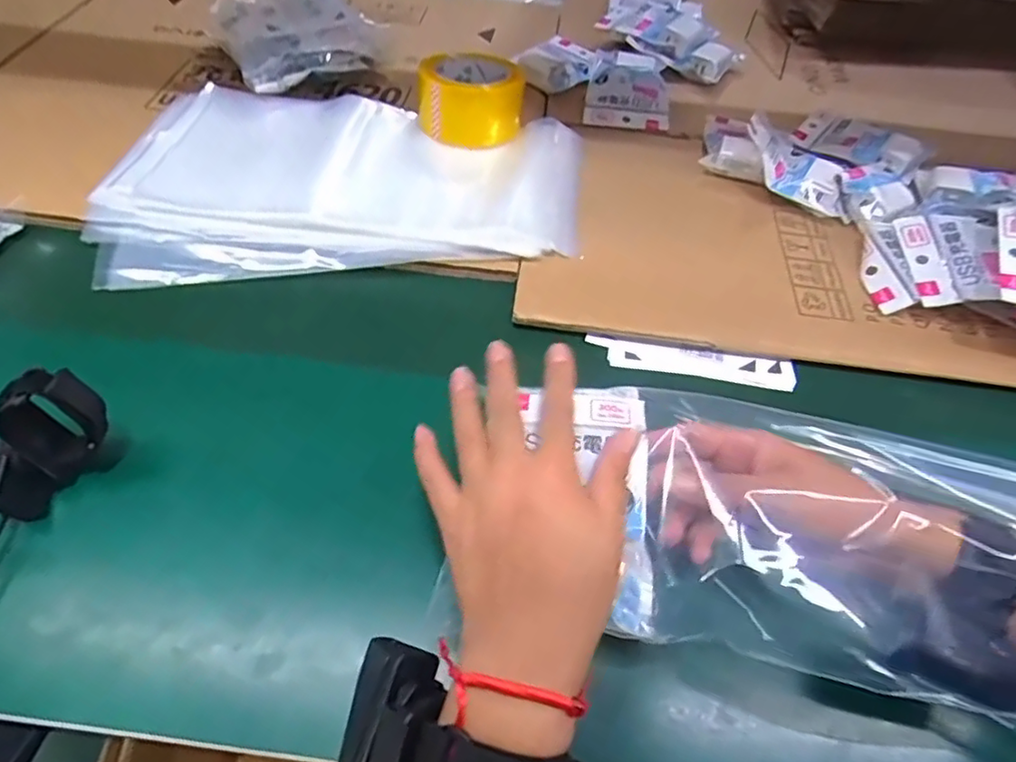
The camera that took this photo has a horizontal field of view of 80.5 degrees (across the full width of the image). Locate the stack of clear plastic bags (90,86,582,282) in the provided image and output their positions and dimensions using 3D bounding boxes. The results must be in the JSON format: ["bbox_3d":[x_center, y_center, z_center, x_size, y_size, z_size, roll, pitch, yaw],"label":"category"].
[{"bbox_3d":[-0.153,-0.221,0.596,0.445,0.031,0.294,-4,53,-7],"label":"stack of clear plastic bags"}]

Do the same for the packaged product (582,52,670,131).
[{"bbox_3d":[0.143,-0.345,0.709,0.094,0.024,0.126,9,52,3],"label":"packaged product"}]

